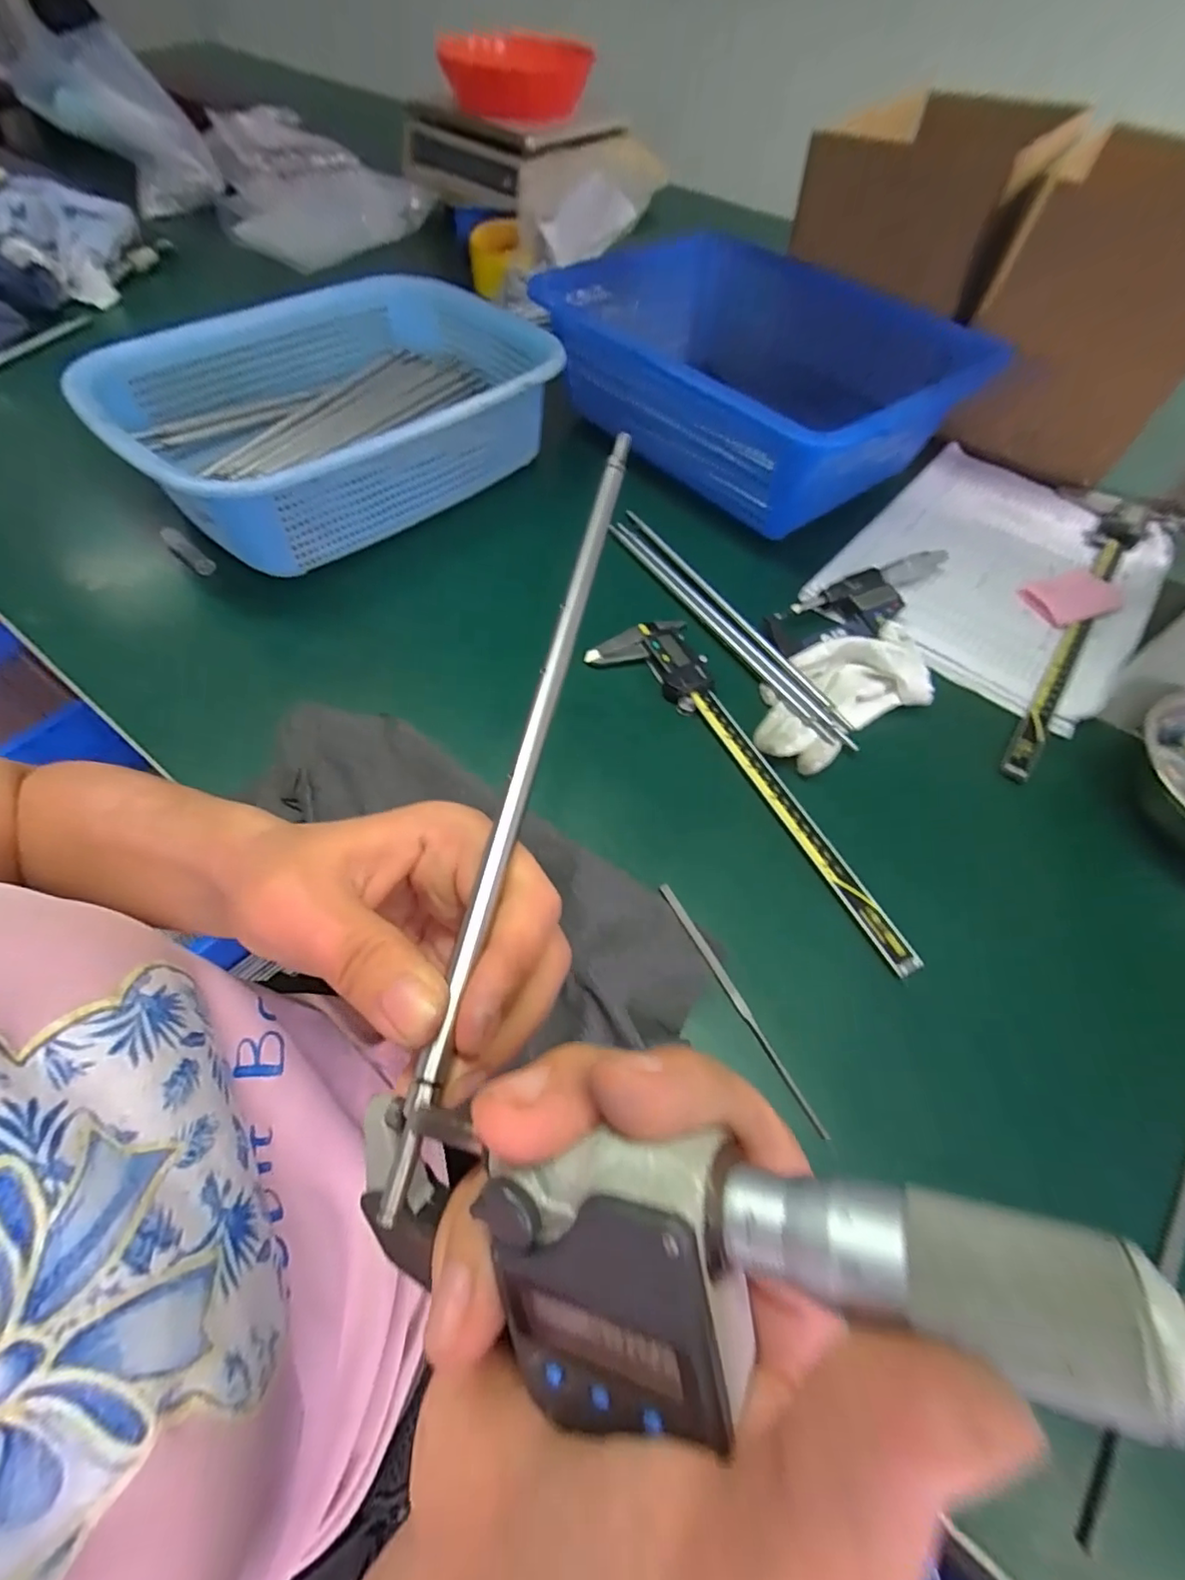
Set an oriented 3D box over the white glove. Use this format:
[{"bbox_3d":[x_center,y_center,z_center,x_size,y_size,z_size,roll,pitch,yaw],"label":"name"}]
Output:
[{"bbox_3d":[0.173,-0.073,0.399,0.152,0.029,0.077,-28,64,-18],"label":"white glove"}]

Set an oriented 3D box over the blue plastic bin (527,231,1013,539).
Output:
[{"bbox_3d":[0.146,-0.387,0.543,0.284,0.107,0.334,-35,66,-22],"label":"blue plastic bin"}]

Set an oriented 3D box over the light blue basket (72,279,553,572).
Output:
[{"bbox_3d":[-0.209,-0.316,0.486,0.331,0.085,0.235,-37,67,-23],"label":"light blue basket"}]

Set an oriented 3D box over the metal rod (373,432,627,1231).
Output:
[{"bbox_3d":[-0.015,-0.026,0.181,0.006,0.010,0.267,12,63,4],"label":"metal rod"}]

